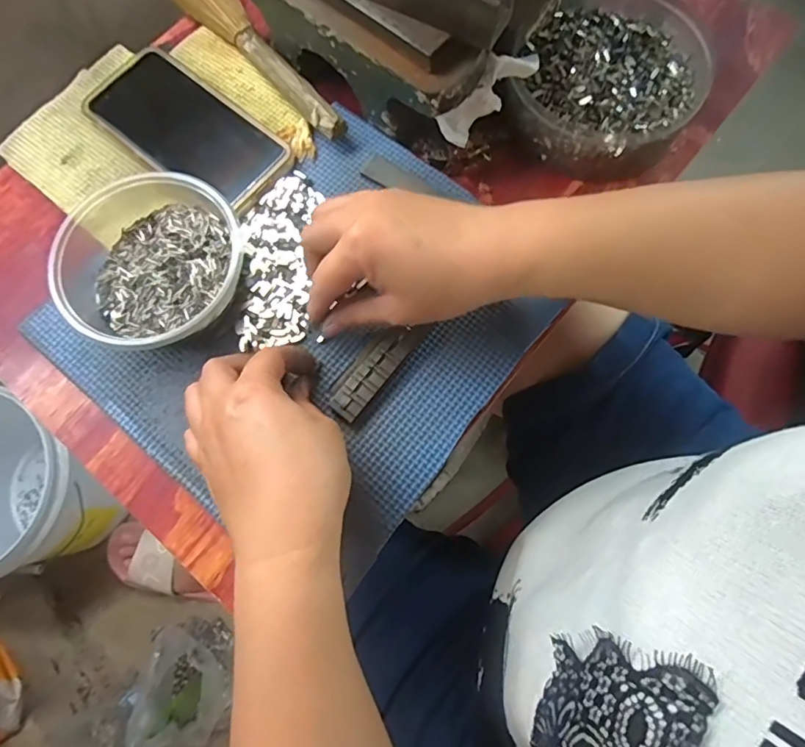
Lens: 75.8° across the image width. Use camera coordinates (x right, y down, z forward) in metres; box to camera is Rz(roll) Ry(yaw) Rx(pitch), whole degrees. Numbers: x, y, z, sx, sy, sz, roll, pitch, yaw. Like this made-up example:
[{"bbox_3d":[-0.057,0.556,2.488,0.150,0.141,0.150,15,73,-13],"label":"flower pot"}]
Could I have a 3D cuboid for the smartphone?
[{"bbox_3d":[-0.155,-0.177,0.376,0.151,0.009,0.072,38,78,11],"label":"smartphone"}]

